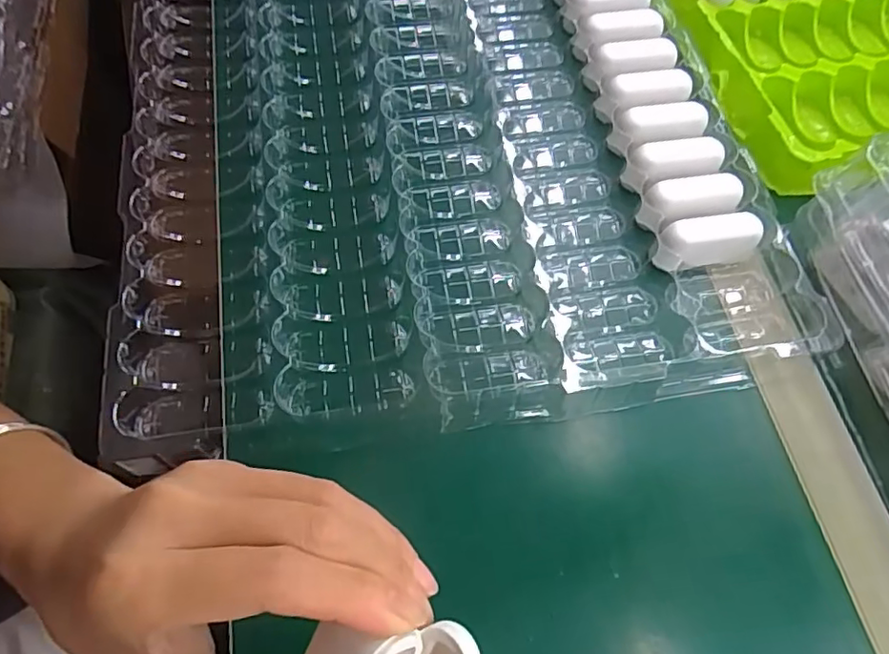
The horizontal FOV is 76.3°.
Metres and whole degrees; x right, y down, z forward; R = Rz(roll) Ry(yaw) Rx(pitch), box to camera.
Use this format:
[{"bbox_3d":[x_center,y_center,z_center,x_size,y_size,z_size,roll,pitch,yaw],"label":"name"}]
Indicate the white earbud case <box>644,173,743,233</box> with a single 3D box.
[{"bbox_3d":[0.157,-0.078,0.362,0.062,0.022,0.029,-14,67,-9],"label":"white earbud case"}]

